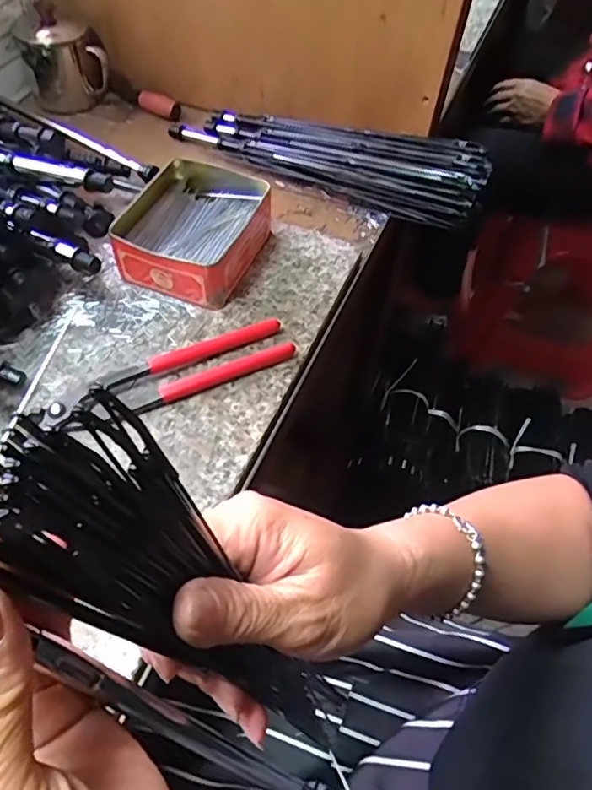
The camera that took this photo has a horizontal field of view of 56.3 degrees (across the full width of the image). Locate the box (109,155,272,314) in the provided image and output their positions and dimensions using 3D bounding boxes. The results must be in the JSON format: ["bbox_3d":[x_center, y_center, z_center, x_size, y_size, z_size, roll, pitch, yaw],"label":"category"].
[{"bbox_3d":[-0.089,-0.138,0.470,0.105,0.053,0.119,21,56,10],"label":"box"}]

